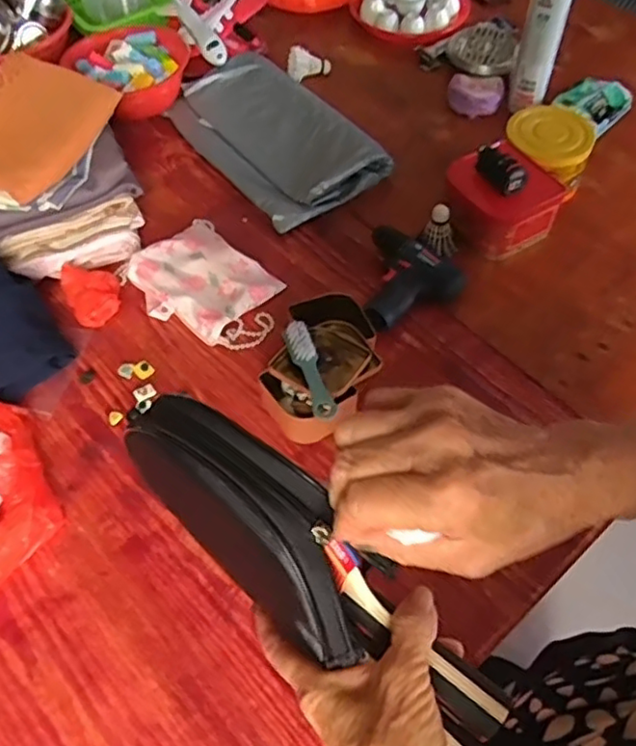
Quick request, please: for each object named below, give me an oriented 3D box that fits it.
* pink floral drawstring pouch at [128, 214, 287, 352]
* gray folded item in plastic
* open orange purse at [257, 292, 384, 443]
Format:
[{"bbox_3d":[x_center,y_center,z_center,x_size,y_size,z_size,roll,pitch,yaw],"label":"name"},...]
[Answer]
[{"bbox_3d":[-0.164,-0.138,0.966,0.245,0.039,0.176,36,64,23],"label":"pink floral drawstring pouch"},{"bbox_3d":[-0.090,-0.433,1.148,0.226,0.058,0.424,-32,61,-18],"label":"gray folded item in plastic"},{"bbox_3d":[0.011,-0.013,0.855,0.138,0.076,0.205,14,58,11],"label":"open orange purse"}]

